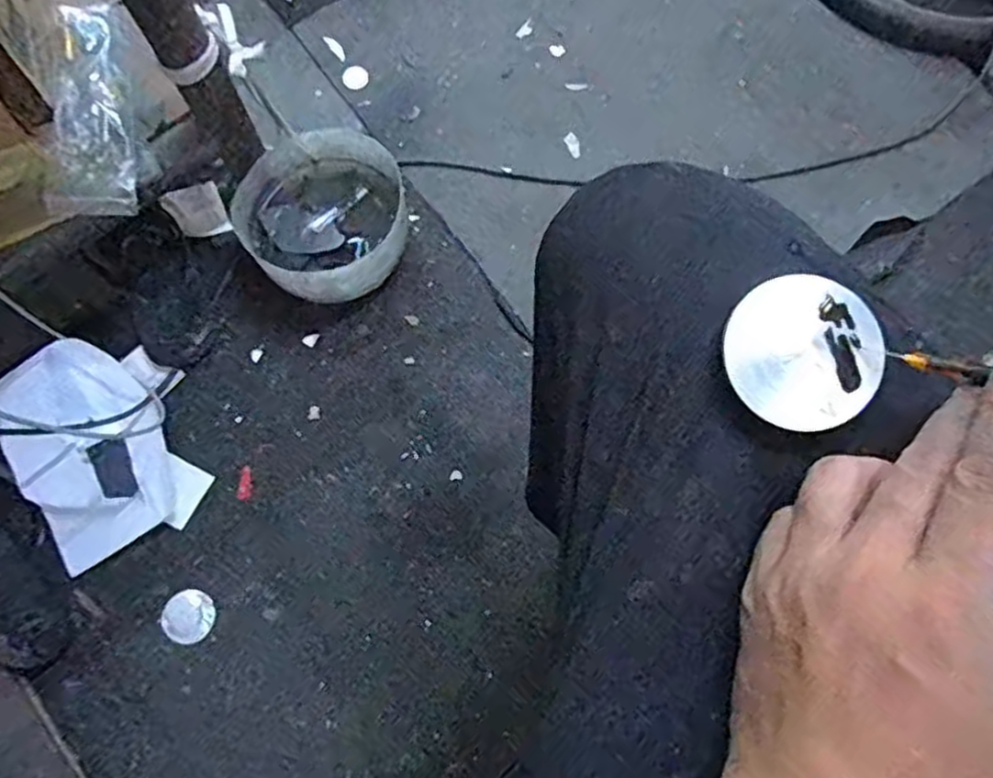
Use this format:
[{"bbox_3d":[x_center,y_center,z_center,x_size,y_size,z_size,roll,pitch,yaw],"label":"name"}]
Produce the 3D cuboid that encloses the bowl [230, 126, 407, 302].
[{"bbox_3d":[-0.170,-0.170,0.749,0.174,0.085,0.161,0,77,-1],"label":"bowl"}]

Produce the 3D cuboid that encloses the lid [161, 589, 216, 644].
[{"bbox_3d":[-0.290,0.215,0.695,0.047,0.008,0.045,0,77,-1],"label":"lid"}]

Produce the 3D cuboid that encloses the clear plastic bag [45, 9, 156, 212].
[{"bbox_3d":[-0.349,-0.249,0.645,0.078,0.018,0.209,-8,76,-3],"label":"clear plastic bag"}]

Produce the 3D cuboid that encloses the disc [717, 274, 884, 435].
[{"bbox_3d":[0.114,-0.014,0.275,0.056,0.009,0.054,0,76,-1],"label":"disc"}]

